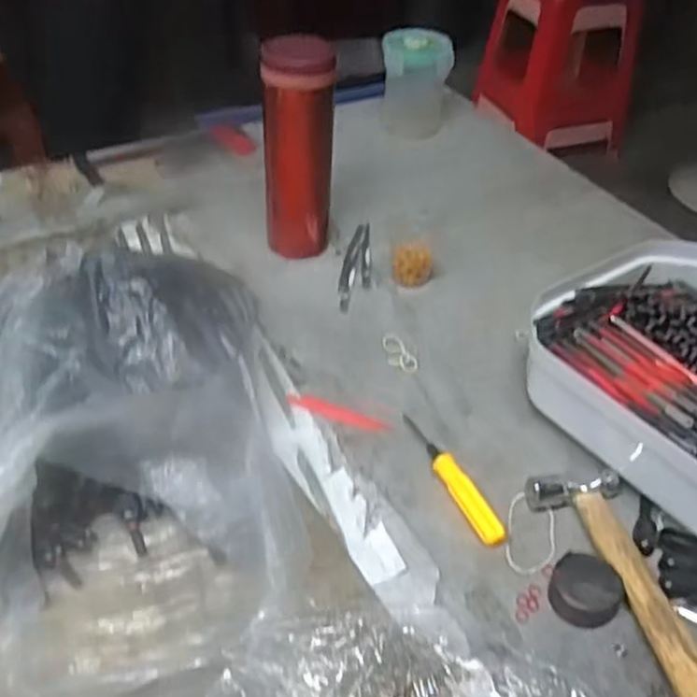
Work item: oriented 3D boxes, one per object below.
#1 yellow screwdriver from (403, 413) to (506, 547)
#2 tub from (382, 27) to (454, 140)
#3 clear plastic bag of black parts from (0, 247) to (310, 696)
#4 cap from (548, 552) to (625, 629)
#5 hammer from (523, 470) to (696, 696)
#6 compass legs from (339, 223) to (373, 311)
[{"bbox_3d":[0.068,0.083,0.490,0.016,0.014,0.118,-15,47,-18],"label":"yellow screwdriver"},{"bbox_3d":[0.077,-0.310,0.846,0.080,0.099,0.088,4,44,1],"label":"tub"},{"bbox_3d":[-0.137,0.061,0.444,0.224,0.100,0.304,-12,46,-16],"label":"clear plastic bag of black parts"},{"bbox_3d":[0.139,0.137,0.417,0.041,0.027,0.035,-4,45,-8],"label":"cap"},{"bbox_3d":[0.159,0.132,0.422,0.059,0.016,0.156,-5,45,-8],"label":"hammer"},{"bbox_3d":[0.008,-0.078,0.677,0.028,0.006,0.127,5,44,2],"label":"compass legs"}]

